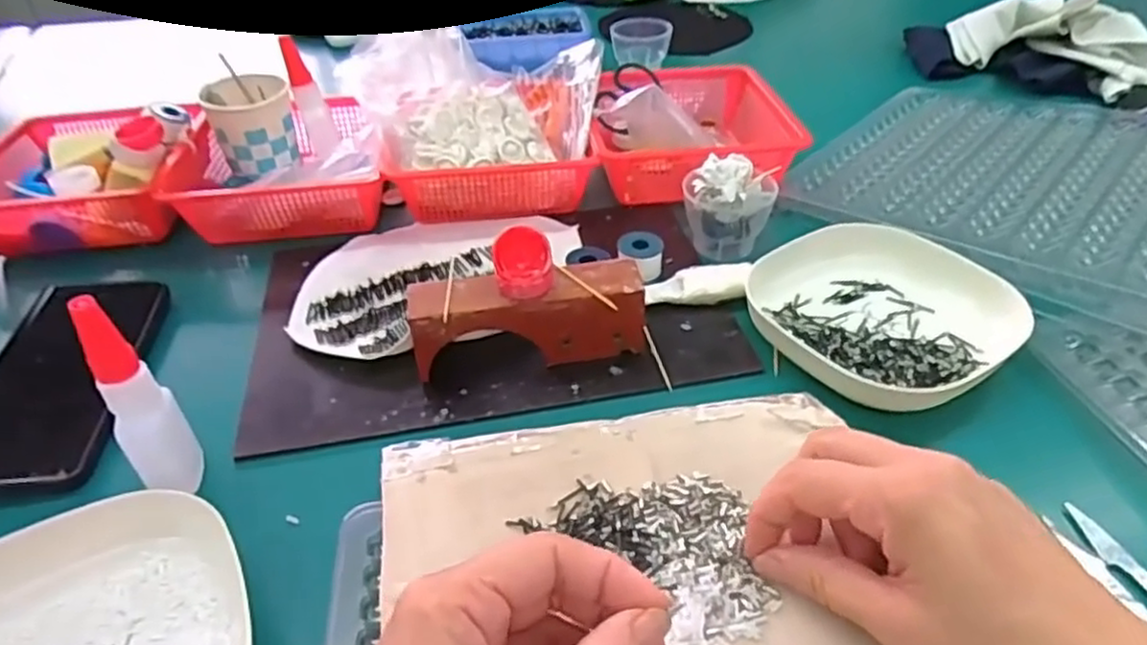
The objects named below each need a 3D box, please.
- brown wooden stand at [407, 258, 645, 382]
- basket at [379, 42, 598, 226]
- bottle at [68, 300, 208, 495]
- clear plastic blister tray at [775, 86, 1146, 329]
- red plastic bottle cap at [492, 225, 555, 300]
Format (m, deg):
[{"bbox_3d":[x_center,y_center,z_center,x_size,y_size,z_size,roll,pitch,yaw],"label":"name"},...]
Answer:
[{"bbox_3d":[-0.025,-0.001,0.424,0.131,0.052,0.032,-6,39,-5],"label":"brown wooden stand"},{"bbox_3d":[-0.060,-0.150,0.575,0.162,0.080,0.138,-4,39,-3],"label":"basket"},{"bbox_3d":[-0.200,0.039,0.332,0.022,0.107,0.030,-7,39,-7],"label":"bottle"},{"bbox_3d":[0.340,-0.116,0.544,0.293,0.027,0.278,-33,48,-32],"label":"clear plastic blister tray"},{"bbox_3d":[-0.028,-0.033,0.401,0.031,0.029,0.027,-5,39,-4],"label":"red plastic bottle cap"}]

